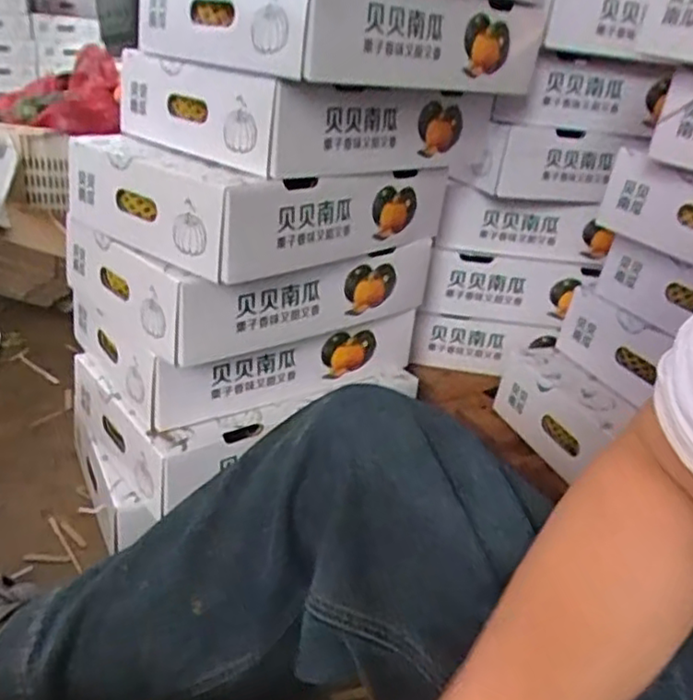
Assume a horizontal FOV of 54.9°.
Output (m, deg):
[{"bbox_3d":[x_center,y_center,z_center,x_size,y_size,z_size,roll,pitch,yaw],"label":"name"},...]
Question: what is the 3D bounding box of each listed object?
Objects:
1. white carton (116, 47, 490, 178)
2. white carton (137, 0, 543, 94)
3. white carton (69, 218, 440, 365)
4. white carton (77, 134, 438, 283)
[{"bbox_3d":[-0.024,-0.270,0.765,0.356,0.090,0.274,-19,36,-42],"label":"white carton"},{"bbox_3d":[0.017,-0.343,0.709,0.241,0.088,0.388,28,33,37],"label":"white carton"},{"bbox_3d":[-0.108,-0.104,0.797,0.353,0.089,0.268,-19,36,-42],"label":"white carton"},{"bbox_3d":[-0.093,-0.186,0.762,0.266,0.089,0.347,25,31,33],"label":"white carton"}]

